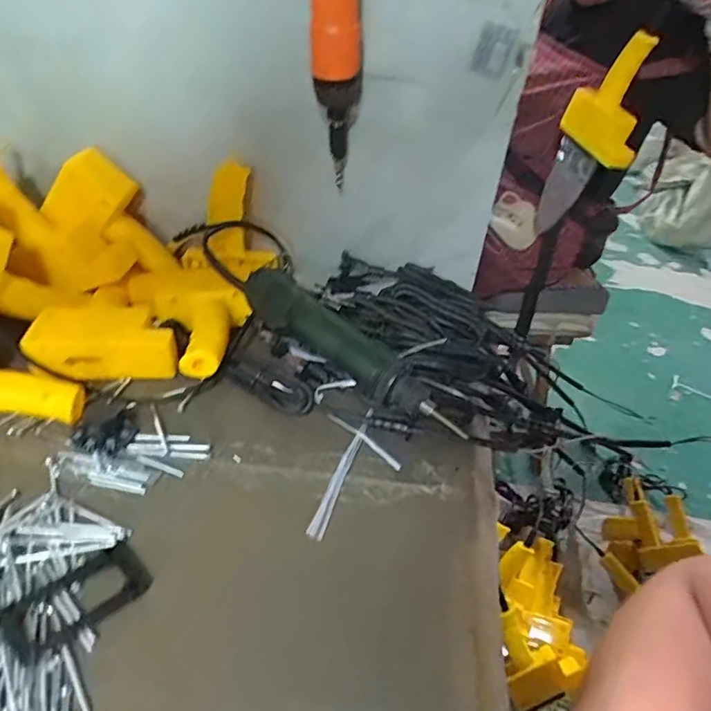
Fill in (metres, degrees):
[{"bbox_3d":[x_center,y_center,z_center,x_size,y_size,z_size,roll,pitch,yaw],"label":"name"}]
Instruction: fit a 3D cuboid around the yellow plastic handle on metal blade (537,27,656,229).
[{"bbox_3d":[0.376,-0.334,0.869,0.111,0.384,0.086,10,68,5],"label":"yellow plastic handle on metal blade"}]

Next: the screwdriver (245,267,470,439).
[{"bbox_3d":[-0.007,-0.007,0.486,0.247,0.051,0.044,29,44,26],"label":"screwdriver"}]

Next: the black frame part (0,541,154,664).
[{"bbox_3d":[-0.173,0.150,0.335,0.081,0.004,0.042,-27,49,-35],"label":"black frame part"}]

